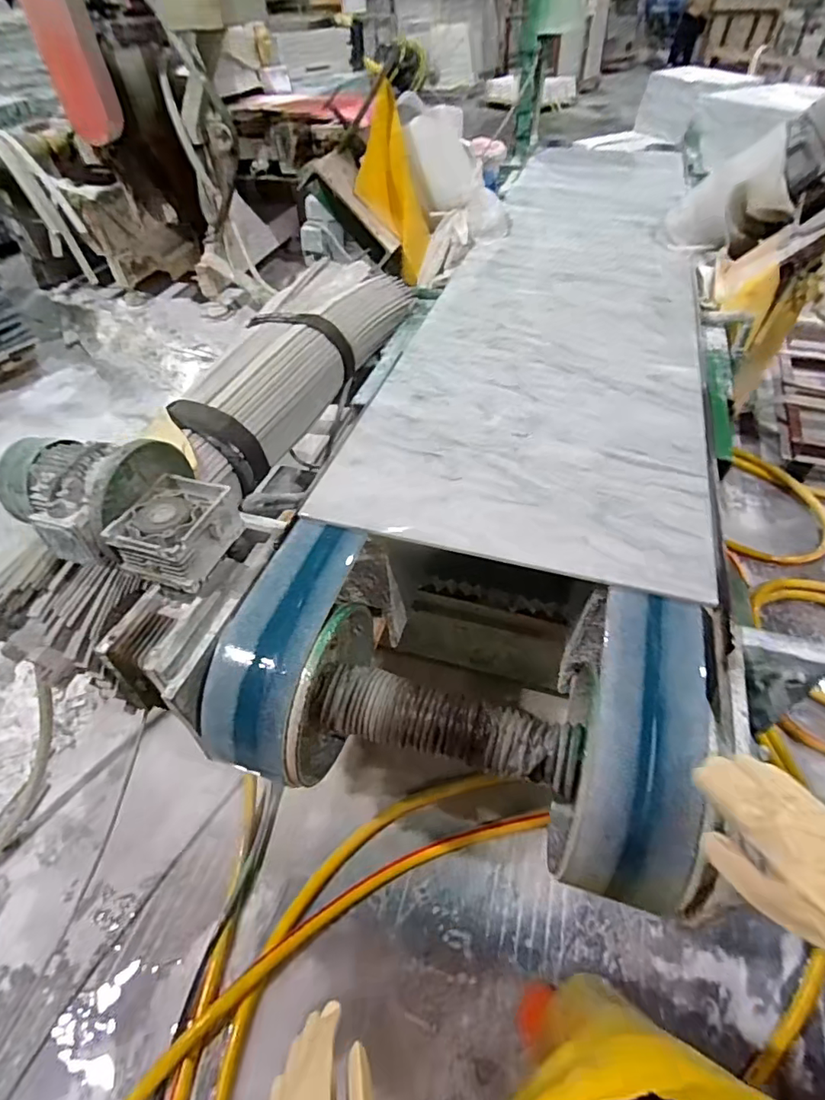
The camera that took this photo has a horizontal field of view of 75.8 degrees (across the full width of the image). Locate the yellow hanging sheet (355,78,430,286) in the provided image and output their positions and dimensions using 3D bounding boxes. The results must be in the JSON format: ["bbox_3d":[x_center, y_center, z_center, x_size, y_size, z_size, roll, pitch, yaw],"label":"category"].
[{"bbox_3d":[-0.059,-0.996,1.487,0.125,0.451,0.124,-30,34,-20],"label":"yellow hanging sheet"}]

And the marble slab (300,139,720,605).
[{"bbox_3d":[0.432,-0.788,1.445,0.603,0.029,2.224,12,50,13],"label":"marble slab"}]

